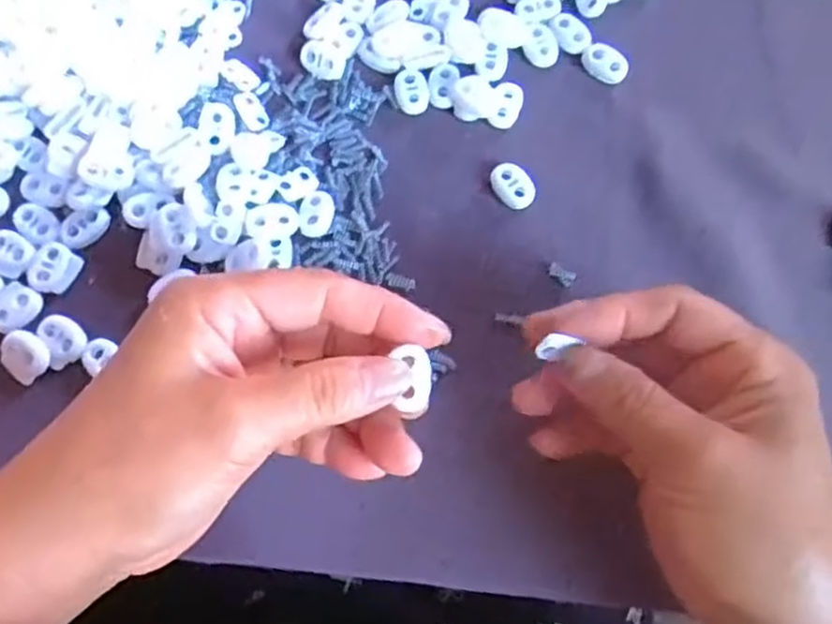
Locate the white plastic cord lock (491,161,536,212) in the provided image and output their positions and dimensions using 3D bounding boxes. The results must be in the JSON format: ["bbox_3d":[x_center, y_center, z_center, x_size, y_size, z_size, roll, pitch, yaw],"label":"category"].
[{"bbox_3d":[0.044,-0.058,0.325,0.017,0.004,0.023,-32,76,-8],"label":"white plastic cord lock"}]

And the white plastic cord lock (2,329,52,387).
[{"bbox_3d":[-0.163,0.018,0.296,0.022,0.004,0.017,41,79,11],"label":"white plastic cord lock"}]

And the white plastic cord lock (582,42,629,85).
[{"bbox_3d":[0.090,-0.119,0.341,0.022,0.004,0.016,36,78,10],"label":"white plastic cord lock"}]

